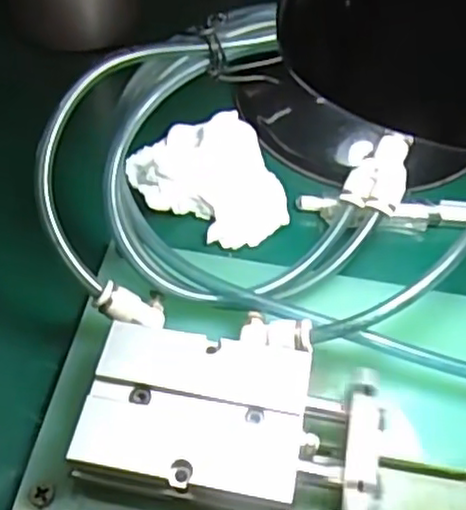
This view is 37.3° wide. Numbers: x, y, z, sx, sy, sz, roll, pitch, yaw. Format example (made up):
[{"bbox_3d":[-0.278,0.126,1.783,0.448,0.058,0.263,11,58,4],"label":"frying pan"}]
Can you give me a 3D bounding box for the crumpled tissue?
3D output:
[{"bbox_3d":[-0.013,-0.038,0.325,0.065,0.017,0.076,-14,56,-12],"label":"crumpled tissue"}]

